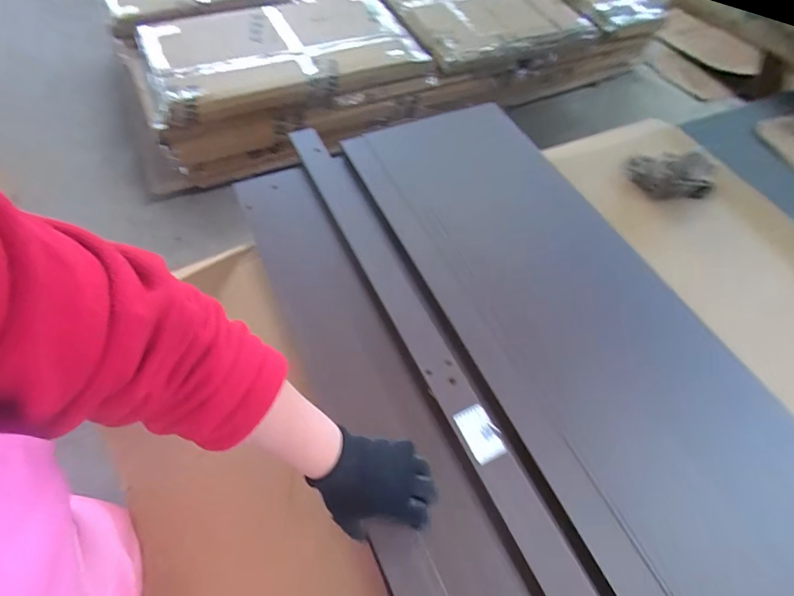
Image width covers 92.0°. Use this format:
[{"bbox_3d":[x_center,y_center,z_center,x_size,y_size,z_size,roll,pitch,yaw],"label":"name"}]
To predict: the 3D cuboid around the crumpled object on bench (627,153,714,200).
[{"bbox_3d":[0.570,-0.257,0.790,0.163,0.081,0.071,28,62,11],"label":"crumpled object on bench"}]

